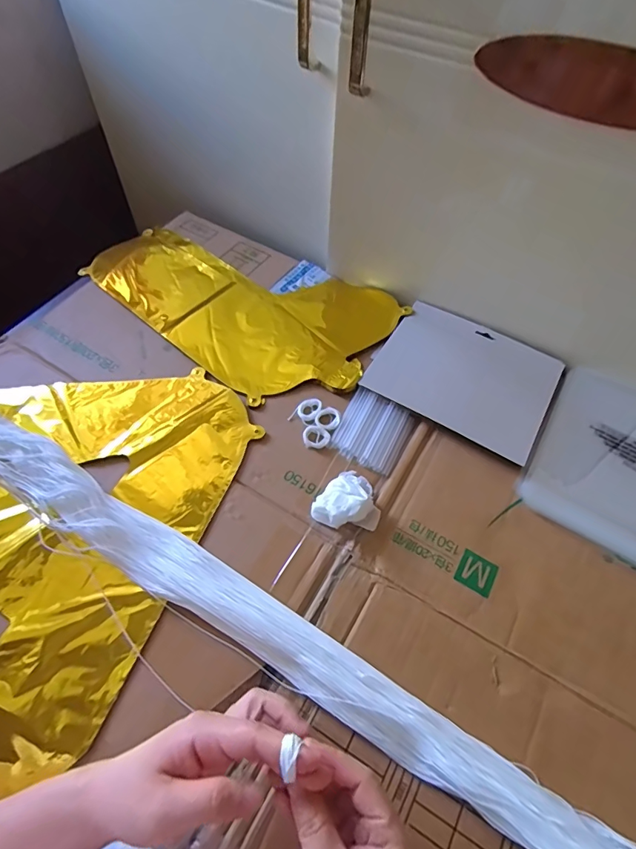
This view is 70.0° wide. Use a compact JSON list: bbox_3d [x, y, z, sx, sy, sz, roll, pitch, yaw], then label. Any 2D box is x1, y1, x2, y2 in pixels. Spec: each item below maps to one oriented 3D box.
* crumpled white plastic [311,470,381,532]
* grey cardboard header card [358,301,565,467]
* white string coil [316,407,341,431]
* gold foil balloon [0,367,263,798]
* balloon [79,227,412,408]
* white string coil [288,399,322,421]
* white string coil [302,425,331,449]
[{"bbox_3d":[0.032,0.069,0.435,0.062,0.029,0.062,1,59,-2],"label":"crumpled white plastic"},{"bbox_3d":[0.171,-0.061,0.529,0.191,0.011,0.161,27,61,15],"label":"grey cardboard header card"},{"bbox_3d":[0.011,-0.006,0.493,0.025,0.004,0.029,26,61,13],"label":"white string coil"},{"bbox_3d":[-0.222,0.070,0.434,0.339,0.014,0.361,-32,65,-19],"label":"gold foil balloon"},{"bbox_3d":[-0.109,-0.163,0.592,0.397,0.018,0.223,30,62,15],"label":"balloon"},{"bbox_3d":[-0.012,-0.014,0.499,0.023,0.005,0.038,36,64,18],"label":"white string coil"},{"bbox_3d":[-0.003,0.014,0.481,0.027,0.006,0.026,1,59,-2],"label":"white string coil"}]

